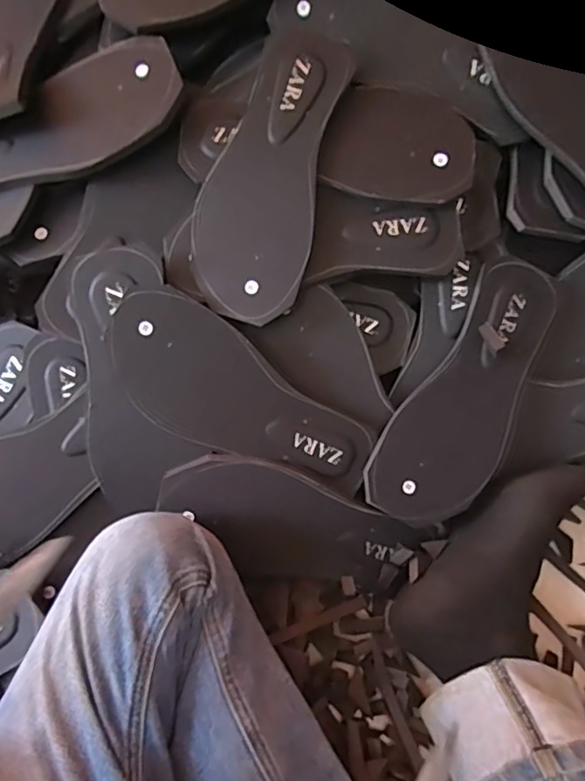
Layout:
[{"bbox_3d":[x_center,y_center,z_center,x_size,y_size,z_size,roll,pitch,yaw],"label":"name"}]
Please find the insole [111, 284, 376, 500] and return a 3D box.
[{"bbox_3d":[-0.045,0.014,0.471,0.240,0.009,0.097,37,94,-11],"label":"insole"}]

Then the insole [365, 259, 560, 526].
[{"bbox_3d":[0.156,0.003,0.490,0.098,0.009,0.244,28,87,-4],"label":"insole"}]

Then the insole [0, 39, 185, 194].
[{"bbox_3d":[-0.209,-0.218,0.474,0.243,0.015,0.088,-27,92,1],"label":"insole"}]

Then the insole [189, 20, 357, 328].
[{"bbox_3d":[-0.017,-0.179,0.465,0.100,0.011,0.240,19,89,2],"label":"insole"}]

